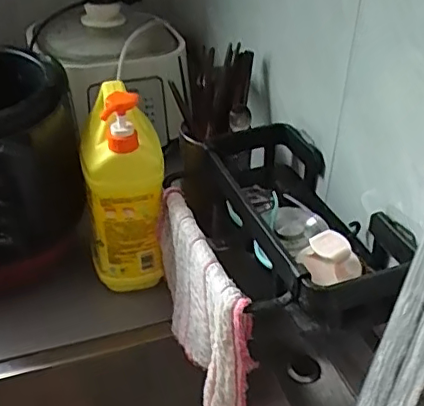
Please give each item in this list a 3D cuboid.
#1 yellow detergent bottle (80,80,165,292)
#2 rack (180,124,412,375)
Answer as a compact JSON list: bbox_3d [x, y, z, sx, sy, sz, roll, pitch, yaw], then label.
[{"bbox_3d":[-0.101,-0.019,0.690,0.085,0.254,0.105,0,35,-2],"label":"yellow detergent bottle"},{"bbox_3d":[0.068,0.047,0.681,0.144,0.185,0.347,-6,35,-11],"label":"rack"}]

